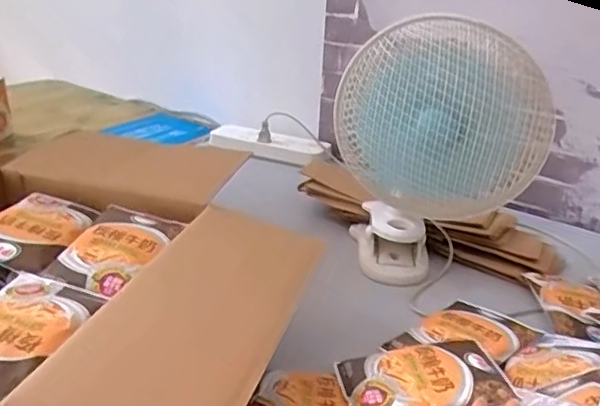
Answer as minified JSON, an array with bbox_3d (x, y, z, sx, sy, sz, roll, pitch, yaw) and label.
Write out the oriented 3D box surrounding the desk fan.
[{"bbox_3d":[0.153,-0.060,0.676,0.212,0.290,0.133,6,26,8],"label":"desk fan"}]

